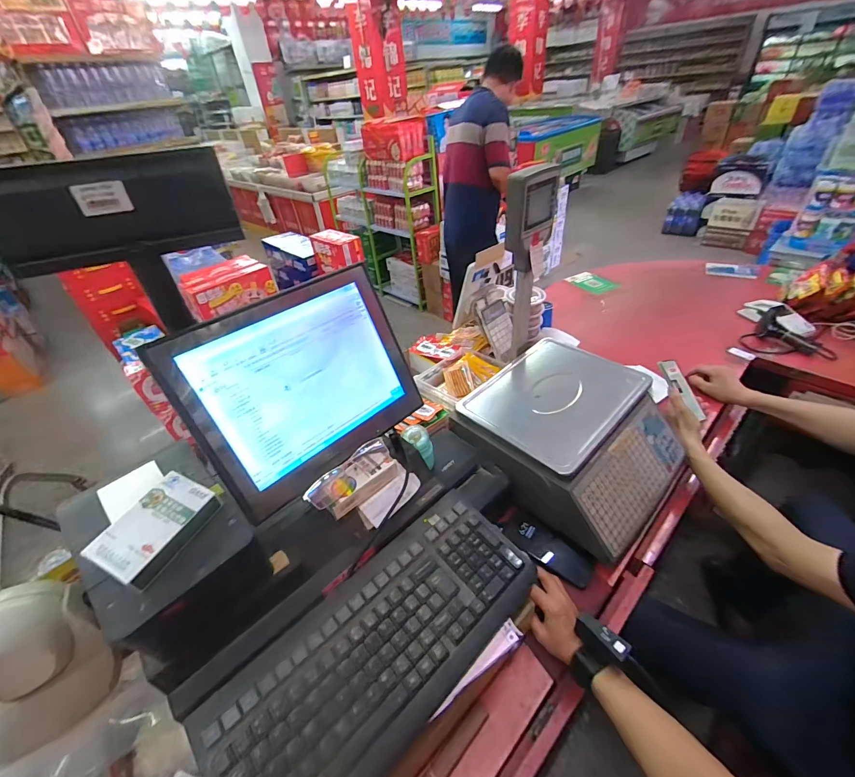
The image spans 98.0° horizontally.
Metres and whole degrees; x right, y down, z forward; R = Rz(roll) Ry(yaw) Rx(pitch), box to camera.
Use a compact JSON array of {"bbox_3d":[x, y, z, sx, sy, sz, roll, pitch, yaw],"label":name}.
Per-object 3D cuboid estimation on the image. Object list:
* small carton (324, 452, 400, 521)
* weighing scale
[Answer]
[{"bbox_3d":[-0.093,0.126,0.509,0.104,0.028,0.048,-34,47,-30],"label":"small carton"},{"bbox_3d":[0.263,-0.056,0.686,0.414,0.503,0.414,-32,46,-28],"label":"weighing scale"}]

